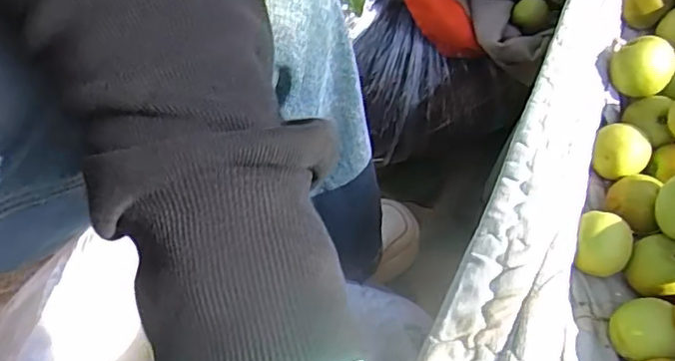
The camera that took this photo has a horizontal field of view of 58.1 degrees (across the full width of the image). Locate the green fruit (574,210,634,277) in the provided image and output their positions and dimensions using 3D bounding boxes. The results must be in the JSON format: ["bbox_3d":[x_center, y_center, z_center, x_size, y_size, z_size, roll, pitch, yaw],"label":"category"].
[{"bbox_3d":[0.151,0.039,0.354,0.028,0.031,0.032,16,62,5],"label":"green fruit"}]

